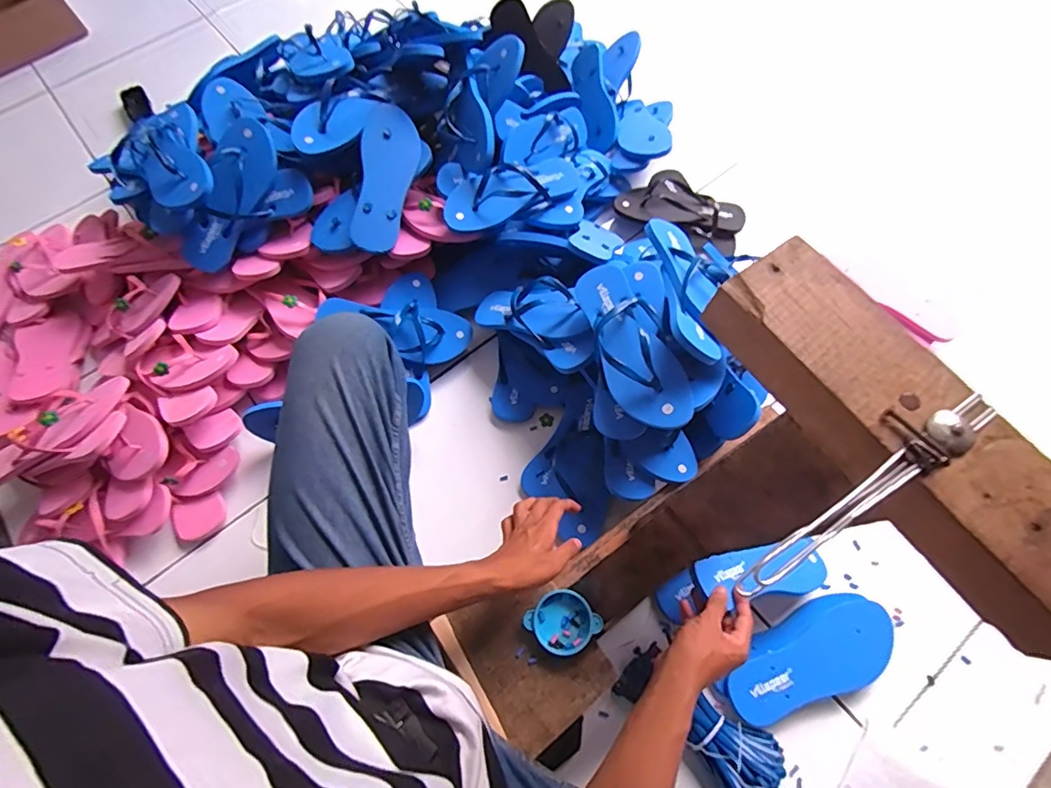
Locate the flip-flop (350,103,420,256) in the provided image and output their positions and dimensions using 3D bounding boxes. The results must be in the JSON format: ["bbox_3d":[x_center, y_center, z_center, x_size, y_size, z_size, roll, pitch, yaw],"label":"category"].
[{"bbox_3d":[-0.229,-0.344,0.824,0.086,0.026,0.237,15,82,-19],"label":"flip-flop"}]

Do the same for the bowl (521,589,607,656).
[{"bbox_3d":[0.046,0.281,0.632,0.073,0.019,0.073,-41,71,-14],"label":"bowl"}]

